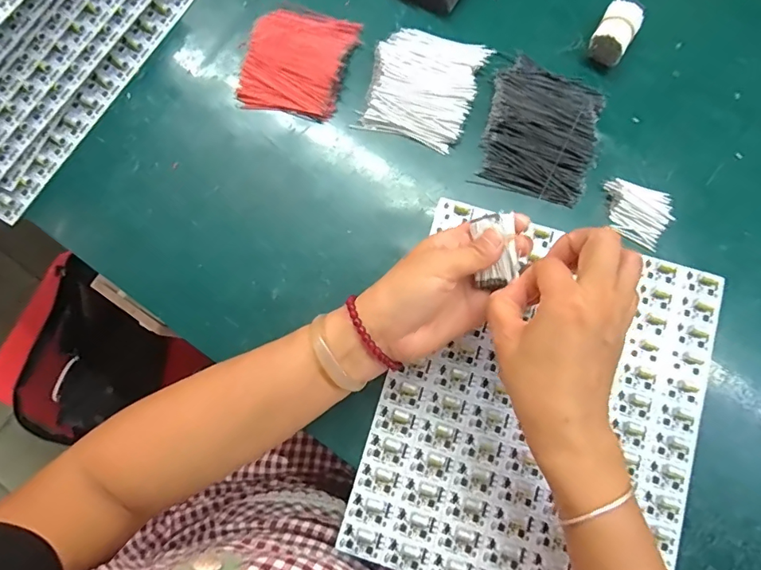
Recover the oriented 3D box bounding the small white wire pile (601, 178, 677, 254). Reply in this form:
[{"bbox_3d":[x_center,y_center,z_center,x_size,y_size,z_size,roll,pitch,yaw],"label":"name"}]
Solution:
[{"bbox_3d":[0.217,-0.064,0.401,0.059,0.009,0.049,30,81,6],"label":"small white wire pile"}]

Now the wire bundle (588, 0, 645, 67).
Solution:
[{"bbox_3d":[0.209,-0.225,0.419,0.032,0.029,0.044,30,81,6],"label":"wire bundle"}]

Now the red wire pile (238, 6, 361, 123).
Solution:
[{"bbox_3d":[-0.075,-0.205,0.429,0.090,0.021,0.099,14,80,4],"label":"red wire pile"}]

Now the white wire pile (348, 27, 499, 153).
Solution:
[{"bbox_3d":[0.040,-0.182,0.421,0.091,0.021,0.107,19,80,4],"label":"white wire pile"}]

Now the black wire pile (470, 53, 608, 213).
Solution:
[{"bbox_3d":[0.143,-0.140,0.413,0.094,0.021,0.122,15,80,4],"label":"black wire pile"}]

